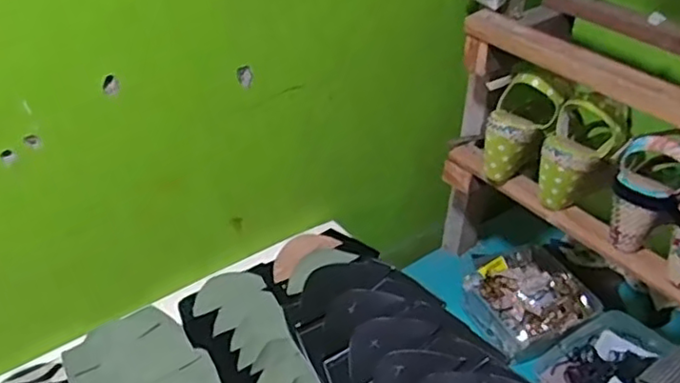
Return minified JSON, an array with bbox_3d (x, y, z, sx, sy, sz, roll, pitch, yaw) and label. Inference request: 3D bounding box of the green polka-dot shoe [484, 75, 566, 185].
[{"bbox_3d":[0.231,-0.081,0.804,0.082,0.133,0.073,21,40,23],"label":"green polka-dot shoe"}]

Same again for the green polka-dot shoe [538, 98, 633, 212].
[{"bbox_3d":[0.293,-0.050,0.762,0.084,0.130,0.091,19,41,21],"label":"green polka-dot shoe"}]

